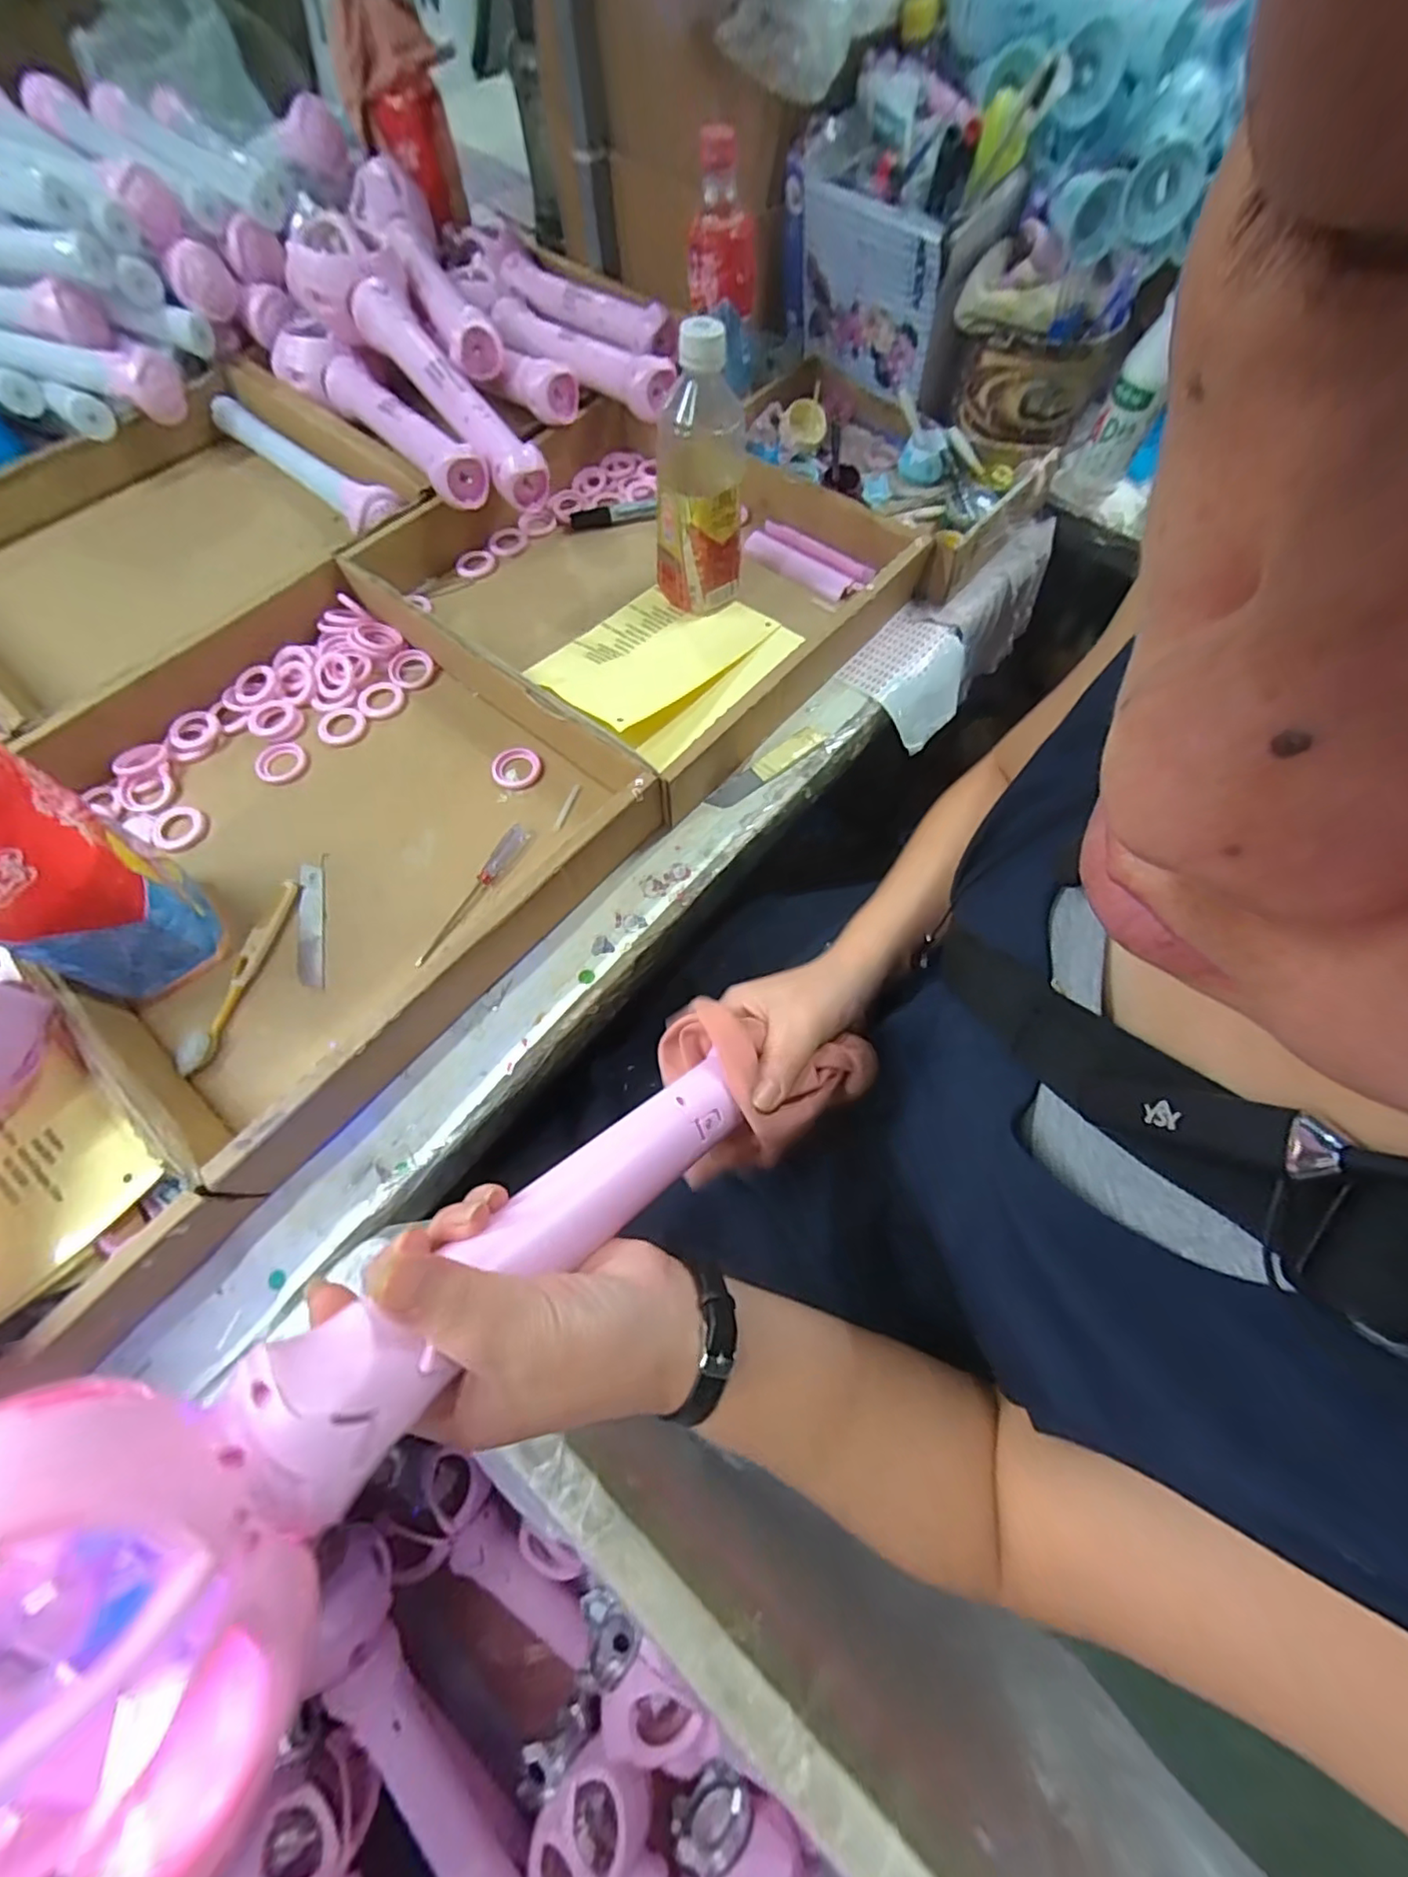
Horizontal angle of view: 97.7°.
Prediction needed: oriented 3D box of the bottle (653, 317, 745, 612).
[{"bbox_3d":[-0.001,-0.353,0.481,0.064,0.176,0.059,-35,70,-15],"label":"bottle"}]

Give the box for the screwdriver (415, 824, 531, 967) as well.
[{"bbox_3d":[-0.165,-0.034,0.433,0.017,0.009,0.119,30,69,13],"label":"screwdriver"}]

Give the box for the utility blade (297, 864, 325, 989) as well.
[{"bbox_3d":[-0.274,-0.011,0.428,0.016,0.004,0.099,-9,64,-18],"label":"utility blade"}]

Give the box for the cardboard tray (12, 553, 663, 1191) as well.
[{"bbox_3d":[-0.281,-0.090,0.438,0.372,0.058,0.340,38,71,16],"label":"cardboard tray"}]

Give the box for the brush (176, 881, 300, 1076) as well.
[{"bbox_3d":[-0.308,0.022,0.410,0.018,0.012,0.136,12,66,5],"label":"brush"}]

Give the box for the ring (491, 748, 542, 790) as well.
[{"bbox_3d":[-0.147,-0.133,0.481,0.038,0.010,0.036,0,65,0],"label":"ring"}]

